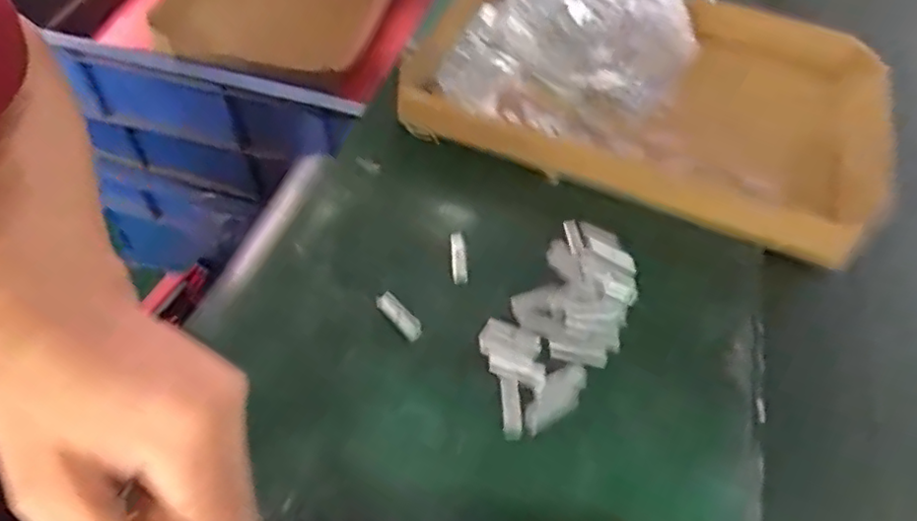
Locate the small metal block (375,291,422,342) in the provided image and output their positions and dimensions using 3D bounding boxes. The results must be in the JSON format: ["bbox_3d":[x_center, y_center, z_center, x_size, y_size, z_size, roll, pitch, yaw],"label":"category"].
[{"bbox_3d":[-0.033,0.030,0.349,0.012,0.004,0.033,-33,62,-28],"label":"small metal block"}]

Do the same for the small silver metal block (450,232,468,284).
[{"bbox_3d":[0.000,-0.002,0.373,0.009,0.008,0.032,-4,67,-6],"label":"small silver metal block"}]

